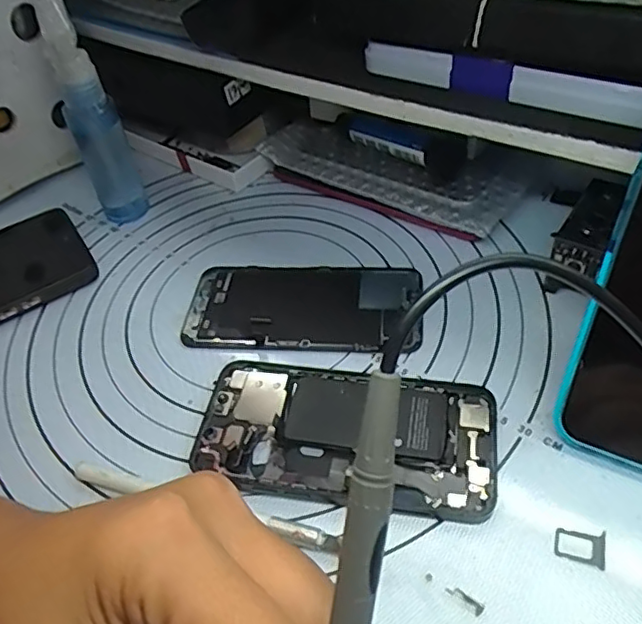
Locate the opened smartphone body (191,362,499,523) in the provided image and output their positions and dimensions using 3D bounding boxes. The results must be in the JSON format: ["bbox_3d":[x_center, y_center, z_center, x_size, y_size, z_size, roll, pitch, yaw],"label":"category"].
[{"bbox_3d":[0.011,0.054,0.268,0.130,0.010,0.063,4,47,11],"label":"opened smartphone body"}]

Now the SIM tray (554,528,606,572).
[{"bbox_3d":[0.100,0.089,0.229,0.018,0.004,0.014,10,49,16],"label":"SIM tray"}]

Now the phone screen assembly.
[{"bbox_3d":[-0.010,-0.004,0.325,0.124,0.006,0.061,1,47,8],"label":"phone screen assembly"}]

